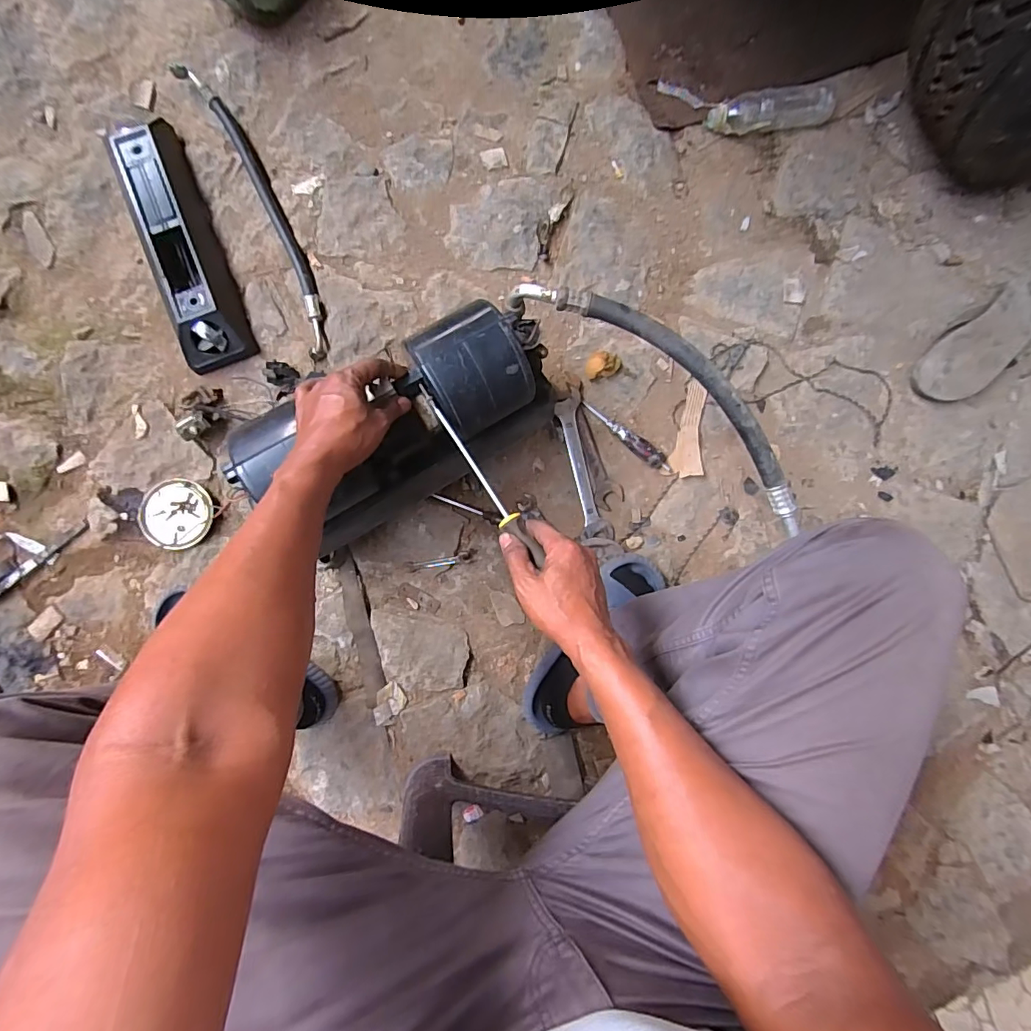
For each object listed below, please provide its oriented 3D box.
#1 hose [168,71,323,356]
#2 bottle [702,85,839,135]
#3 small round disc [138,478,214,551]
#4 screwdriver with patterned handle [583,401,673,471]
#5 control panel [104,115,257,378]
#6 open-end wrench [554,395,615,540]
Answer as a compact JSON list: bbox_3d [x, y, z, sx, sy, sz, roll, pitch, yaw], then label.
[{"bbox_3d":[-0.401,-0.483,0.783,0.055,0.029,0.496,-25,89,-3],"label":"hose"},{"bbox_3d":[0.422,-0.665,0.812,0.198,0.051,0.046,-6,88,-3],"label":"bottle"},{"bbox_3d":[-0.523,-0.002,0.755,0.094,0.022,0.104,2,88,-2],"label":"small round disc"},{"bbox_3d":[0.182,-0.126,0.803,0.174,0.018,0.025,35,87,-1],"label":"screwdriver with patterned handle"},{"bbox_3d":[-0.521,-0.416,0.756,0.104,0.065,0.379,-21,89,-3],"label":"control panel"},{"bbox_3d":[0.108,-0.073,0.796,0.048,0.013,0.231,-16,88,-3],"label":"open-end wrench"}]

